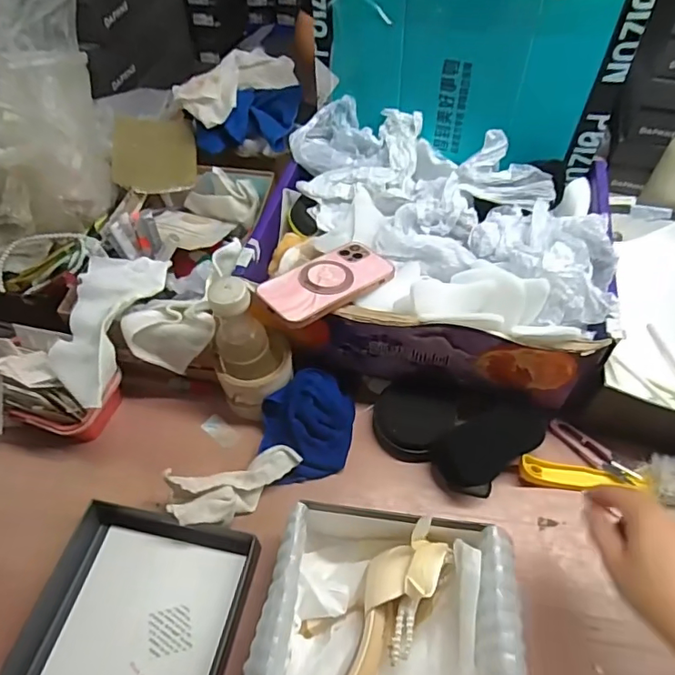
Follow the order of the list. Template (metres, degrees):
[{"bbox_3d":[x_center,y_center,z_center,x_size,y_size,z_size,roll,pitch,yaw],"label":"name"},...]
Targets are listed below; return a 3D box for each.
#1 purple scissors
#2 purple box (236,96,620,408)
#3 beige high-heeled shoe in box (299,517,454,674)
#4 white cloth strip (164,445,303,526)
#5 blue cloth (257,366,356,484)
[{"bbox_3d":[0.287,0.127,0.581,0.022,0.011,0.102,-35,60,-21],"label":"purple scissors"},{"bbox_3d":[0.109,-0.105,0.632,0.380,0.161,0.321,9,55,9],"label":"purple box"},{"bbox_3d":[0.022,0.285,0.418,0.118,0.064,0.260,9,55,9],"label":"beige high-heeled shoe in box"},{"bbox_3d":[-0.106,0.160,0.554,0.140,0.056,0.060,-22,56,-13],"label":"white cloth strip"},{"bbox_3d":[-0.033,0.100,0.584,0.103,0.061,0.105,-7,54,-2],"label":"blue cloth"}]

